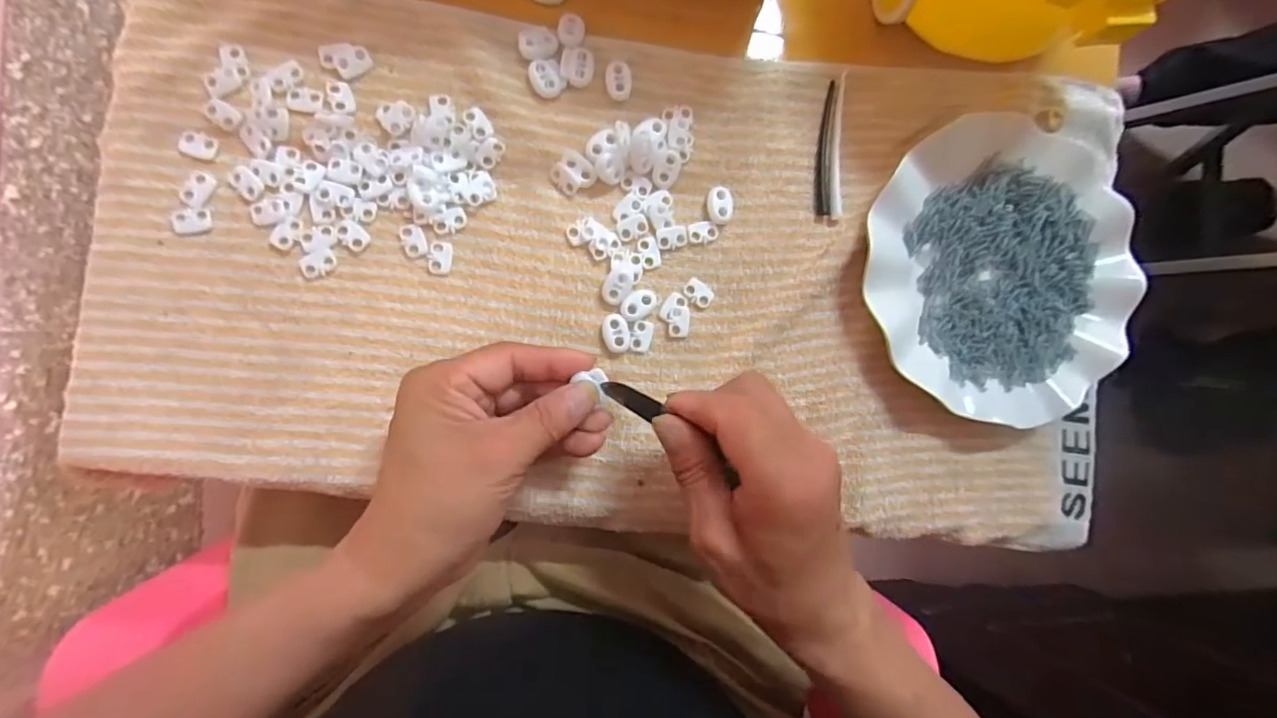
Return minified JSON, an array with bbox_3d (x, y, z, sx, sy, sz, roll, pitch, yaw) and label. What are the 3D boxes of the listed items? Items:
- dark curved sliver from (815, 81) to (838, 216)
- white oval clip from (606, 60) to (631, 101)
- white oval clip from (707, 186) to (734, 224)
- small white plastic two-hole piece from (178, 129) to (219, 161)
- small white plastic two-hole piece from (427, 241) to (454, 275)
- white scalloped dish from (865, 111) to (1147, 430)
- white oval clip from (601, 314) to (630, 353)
[{"bbox_3d":[0.116,-0.131,0.353,0.009,0.004,0.082,5,87,-9],"label":"dark curved sliver"},{"bbox_3d":[-0.012,-0.163,0.332,0.015,0.005,0.021,7,87,-9],"label":"white oval clip"},{"bbox_3d":[0.049,-0.092,0.340,0.016,0.008,0.021,5,87,-9],"label":"white oval clip"},{"bbox_3d":[-0.232,-0.113,0.298,0.018,0.004,0.013,18,85,-8],"label":"small white plastic two-hole piece"},{"bbox_3d":[-0.110,-0.056,0.315,0.012,0.004,0.018,5,87,-9],"label":"small white plastic two-hole piece"},{"bbox_3d":[0.225,-0.054,0.356,0.172,0.025,0.181,0,88,-9],"label":"white scalloped dish"},{"bbox_3d":[-0.013,-0.015,0.329,0.015,0.006,0.022,-7,89,-9],"label":"white oval clip"}]

